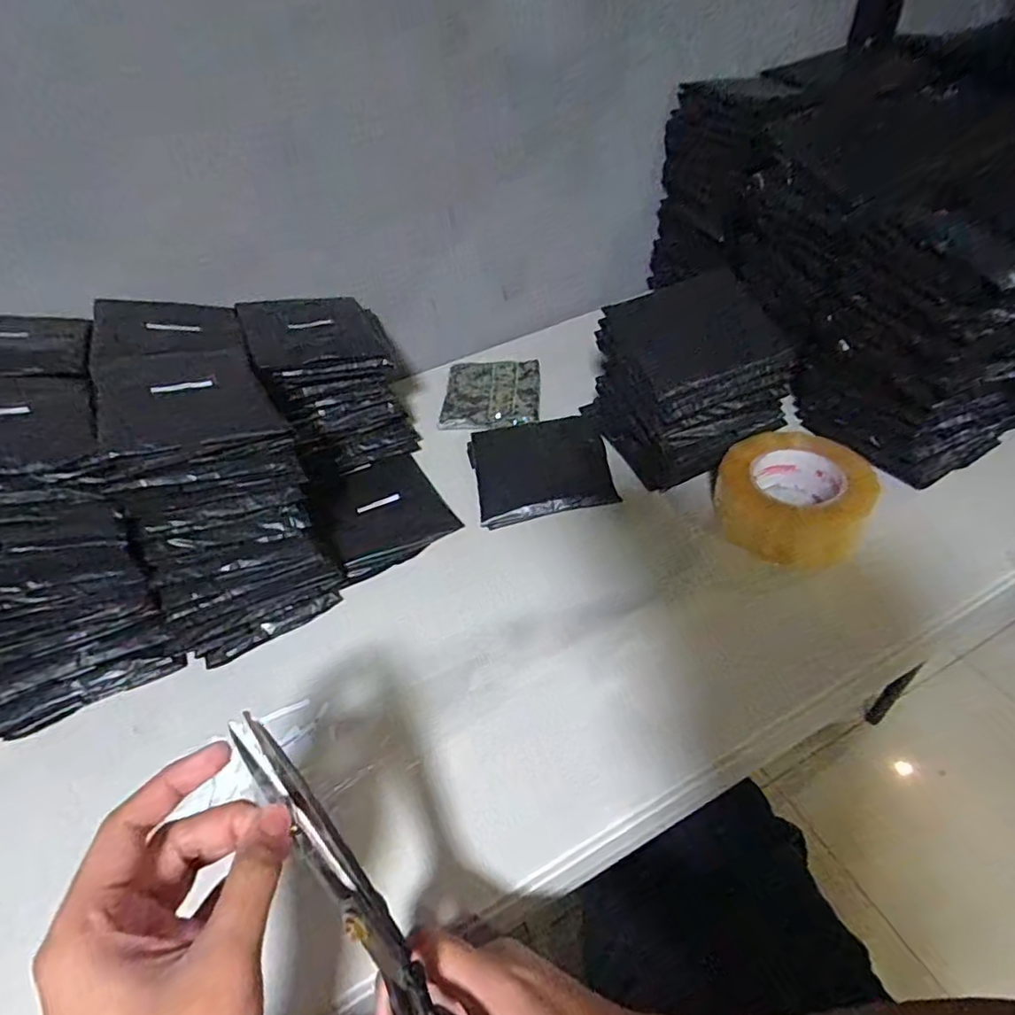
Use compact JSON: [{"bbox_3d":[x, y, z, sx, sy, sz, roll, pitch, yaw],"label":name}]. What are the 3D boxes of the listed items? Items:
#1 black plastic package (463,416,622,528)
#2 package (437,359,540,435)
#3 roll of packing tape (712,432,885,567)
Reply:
[{"bbox_3d":[0.035,-0.047,0.648,0.142,0.016,0.148,-8,45,-1],"label":"black plastic package"},{"bbox_3d":[-0.020,-0.138,0.745,0.116,0.012,0.139,-1,45,7],"label":"package"},{"bbox_3d":[0.262,-0.008,0.566,0.122,0.064,0.111,-4,45,4],"label":"roll of packing tape"}]

